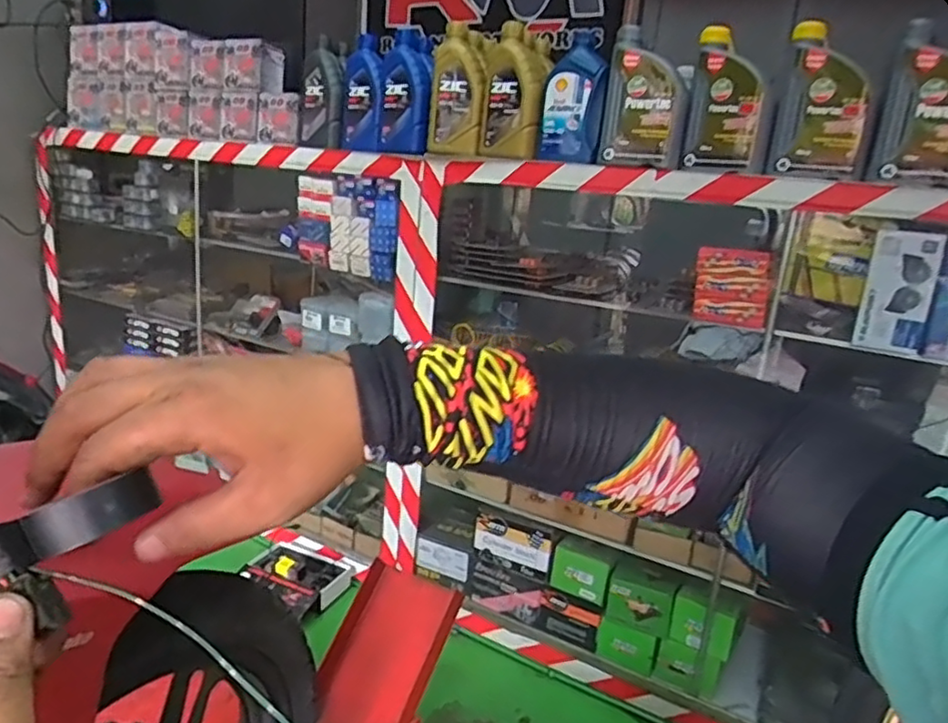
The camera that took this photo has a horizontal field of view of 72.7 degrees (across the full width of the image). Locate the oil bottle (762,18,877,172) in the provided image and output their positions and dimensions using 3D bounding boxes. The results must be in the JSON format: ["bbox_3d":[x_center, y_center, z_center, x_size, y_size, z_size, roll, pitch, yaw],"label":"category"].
[{"bbox_3d":[0.529,-0.391,0.976,0.134,0.205,0.055,12,16,23],"label":"oil bottle"}]

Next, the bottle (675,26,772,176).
[{"bbox_3d":[0.418,-0.428,1.062,0.121,0.211,0.060,12,16,22],"label":"bottle"}]

